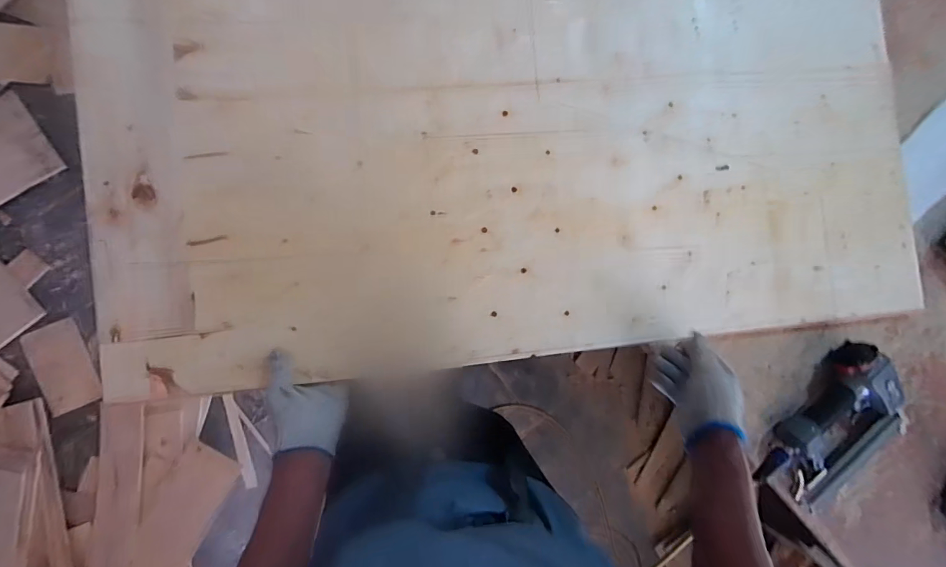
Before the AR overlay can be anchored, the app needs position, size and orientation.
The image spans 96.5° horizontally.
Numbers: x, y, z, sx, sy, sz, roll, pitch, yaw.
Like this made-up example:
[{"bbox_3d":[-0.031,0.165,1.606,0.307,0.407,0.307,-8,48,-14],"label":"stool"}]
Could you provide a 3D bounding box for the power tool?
[{"bbox_3d":[0.568,0.234,0.644,0.164,0.051,0.243,44,82,-4],"label":"power tool"}]

